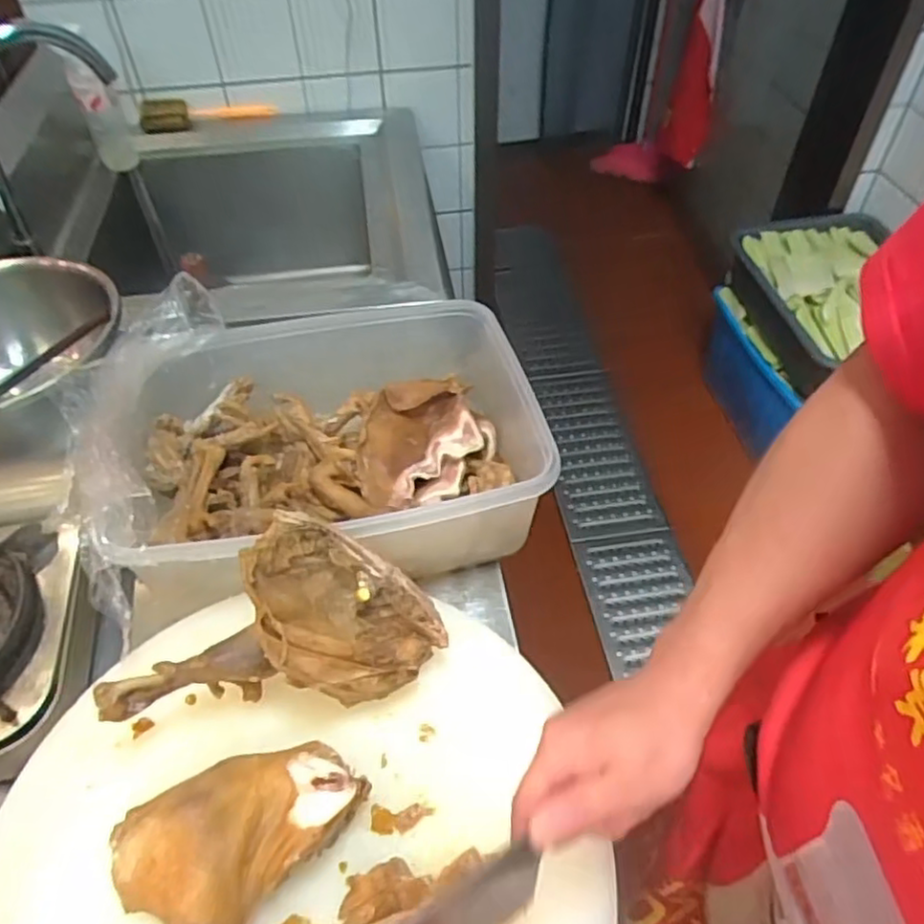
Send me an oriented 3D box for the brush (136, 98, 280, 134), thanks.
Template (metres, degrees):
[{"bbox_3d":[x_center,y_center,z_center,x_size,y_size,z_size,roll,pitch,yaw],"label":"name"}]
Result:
[{"bbox_3d":[-0.518,-0.718,1.381,0.269,0.046,0.056,-14,50,-11],"label":"brush"}]

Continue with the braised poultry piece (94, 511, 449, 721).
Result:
[{"bbox_3d":[-0.133,0.112,0.495,0.224,0.085,0.107,-7,49,-4],"label":"braised poultry piece"}]

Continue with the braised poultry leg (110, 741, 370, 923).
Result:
[{"bbox_3d":[-0.176,0.269,0.420,0.125,0.053,0.234,26,54,22],"label":"braised poultry leg"}]

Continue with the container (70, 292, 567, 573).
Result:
[{"bbox_3d":[-0.124,-0.020,0.658,0.392,0.134,0.292,-9,49,-7],"label":"container"}]

